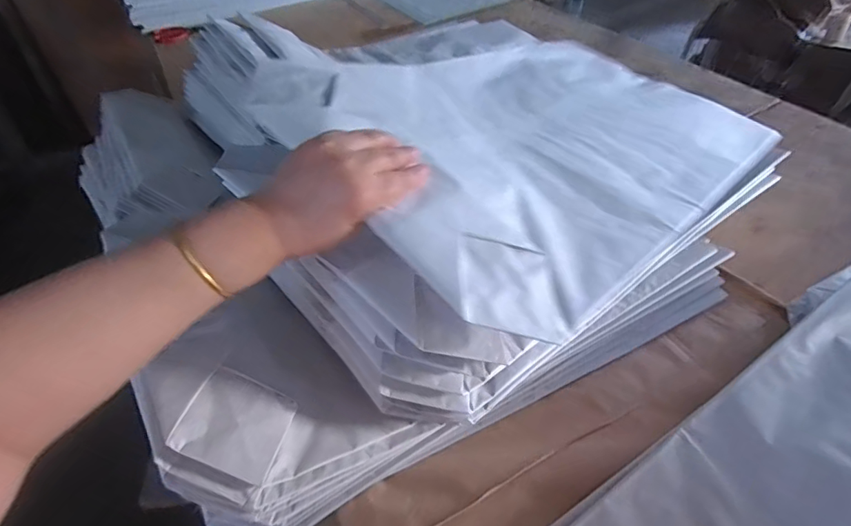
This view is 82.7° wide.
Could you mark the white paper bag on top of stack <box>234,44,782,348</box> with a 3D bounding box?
[{"bbox_3d":[0.144,-0.155,0.544,0.605,0.036,0.354,-27,61,-40],"label":"white paper bag on top of stack"}]

